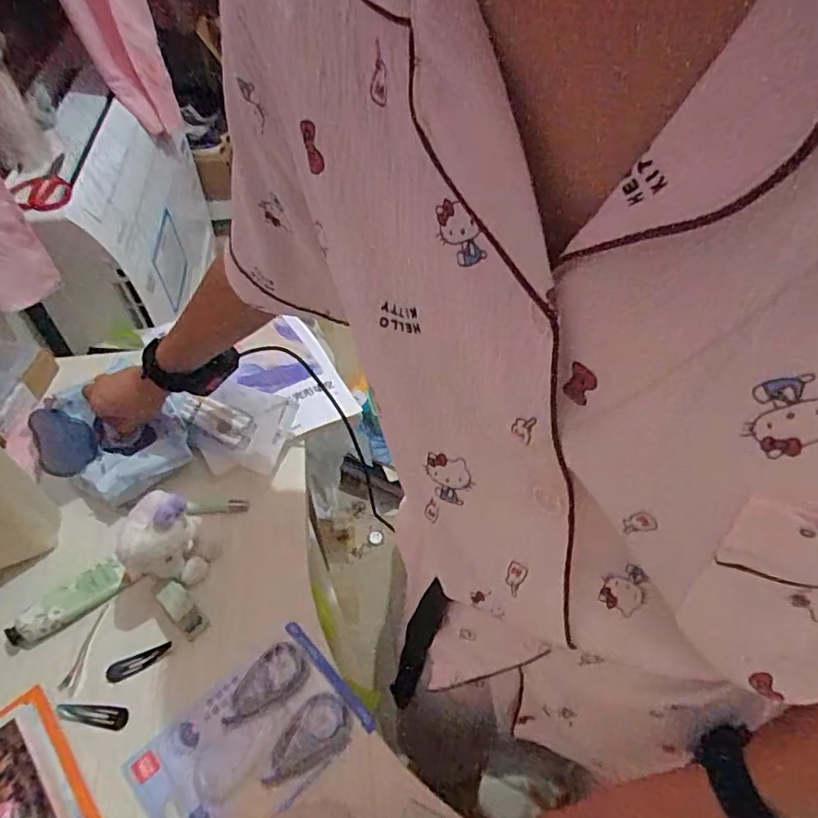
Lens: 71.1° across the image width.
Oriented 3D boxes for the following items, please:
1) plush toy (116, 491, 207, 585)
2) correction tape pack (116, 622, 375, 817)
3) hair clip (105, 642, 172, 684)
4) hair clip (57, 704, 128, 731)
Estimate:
[{"bbox_3d":[-0.249,0.137,0.583,0.069,0.104,0.057,-22,54,-17],"label":"plush toy"},{"bbox_3d":[-0.147,0.301,0.521,0.188,0.013,0.133,-36,60,-27],"label":"correction tape pack"},{"bbox_3d":[-0.265,0.249,0.563,0.062,0.004,0.019,-22,70,-13],"label":"hair clip"},{"bbox_3d":[-0.294,0.284,0.531,0.061,0.005,0.019,13,50,-7],"label":"hair clip"}]

